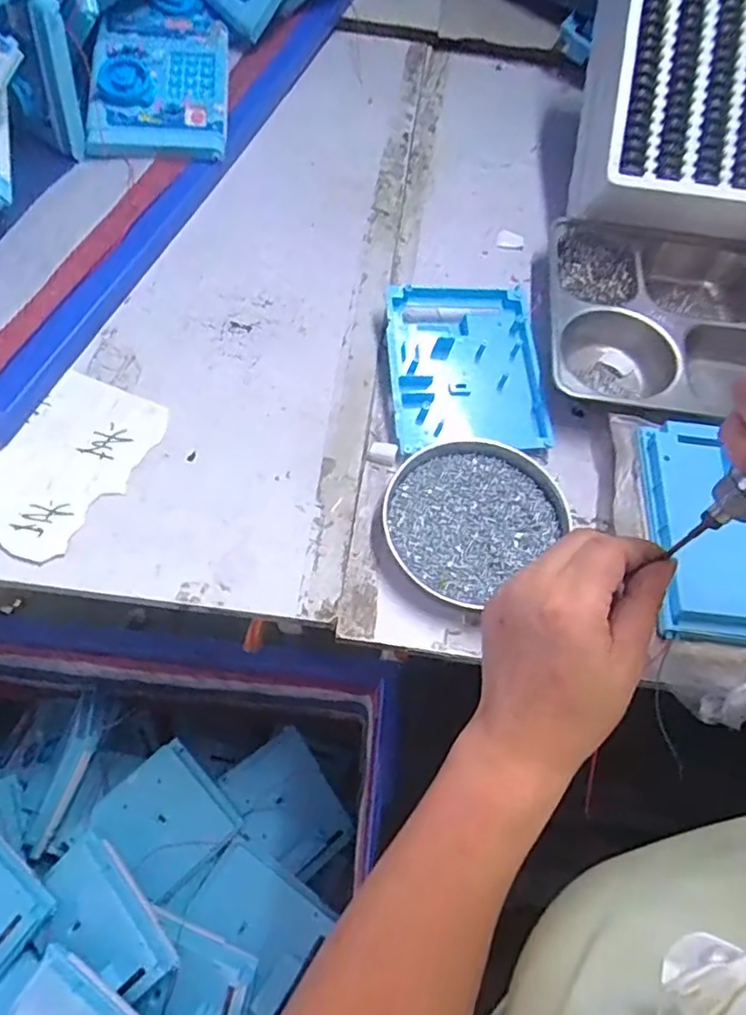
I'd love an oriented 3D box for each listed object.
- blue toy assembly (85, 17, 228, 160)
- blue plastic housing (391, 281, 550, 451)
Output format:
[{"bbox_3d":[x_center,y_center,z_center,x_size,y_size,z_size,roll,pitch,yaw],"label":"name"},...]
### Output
[{"bbox_3d":[-0.209,-0.420,0.618,0.128,0.042,0.160,-1,63,-4],"label":"blue toy assembly"},{"bbox_3d":[0.080,-0.123,0.529,0.124,0.031,0.149,-1,63,-4],"label":"blue plastic housing"}]

